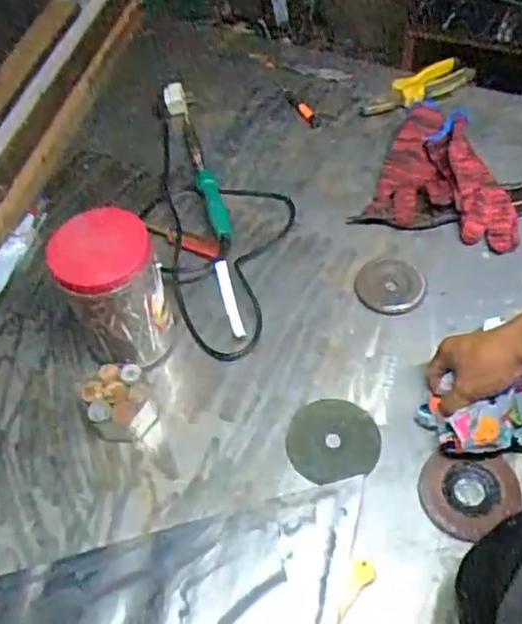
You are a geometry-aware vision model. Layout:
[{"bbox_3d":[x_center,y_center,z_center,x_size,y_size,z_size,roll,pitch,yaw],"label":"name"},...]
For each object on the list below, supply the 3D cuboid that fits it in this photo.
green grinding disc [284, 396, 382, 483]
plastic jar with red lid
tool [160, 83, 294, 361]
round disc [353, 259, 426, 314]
[{"bbox_3d":[0.076,0.135,0.708,0.097,0.005,0.089,1,57,-2],"label":"green grinding disc"},{"bbox_3d":[-0.156,-0.021,0.723,0.107,0.170,0.096,-16,56,-10],"label":"plastic jar with red lid"},{"bbox_3d":[-0.048,-0.149,0.903,0.175,0.037,0.480,-6,54,-3],"label":"tool"},{"bbox_3d":[0.156,-0.033,0.810,0.082,0.005,0.077,-1,61,3],"label":"round disc"}]

